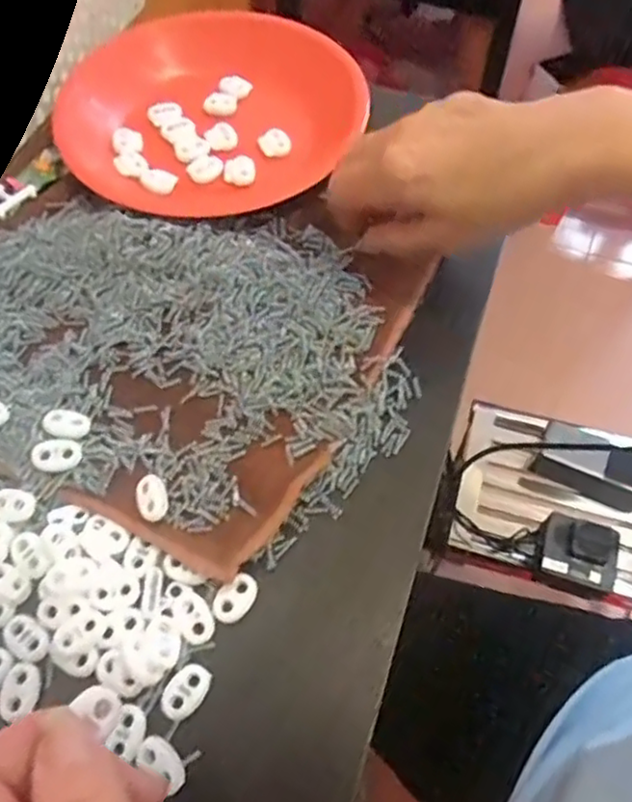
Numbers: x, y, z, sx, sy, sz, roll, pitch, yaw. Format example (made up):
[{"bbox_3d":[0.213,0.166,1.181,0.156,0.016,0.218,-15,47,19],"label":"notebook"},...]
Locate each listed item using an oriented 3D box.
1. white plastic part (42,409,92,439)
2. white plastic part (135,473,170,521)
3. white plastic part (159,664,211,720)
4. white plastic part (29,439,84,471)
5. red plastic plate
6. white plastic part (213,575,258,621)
[{"bbox_3d":[-0.125,0.012,0.327,0.022,0.008,0.016,18,62,10],"label":"white plastic part"},{"bbox_3d":[-0.077,0.045,0.307,0.015,0.005,0.023,-19,62,-10],"label":"white plastic part"},{"bbox_3d":[-0.054,0.120,0.271,0.015,0.004,0.022,34,66,18],"label":"white plastic part"},{"bbox_3d":[-0.125,0.027,0.316,0.023,0.008,0.015,-5,60,-3],"label":"white plastic part"},{"bbox_3d":[-0.064,-0.202,0.440,0.189,0.027,0.182,0,60,0],"label":"red plastic plate"},{"bbox_3d":[-0.035,0.088,0.290,0.022,0.004,0.015,-41,67,-20],"label":"white plastic part"}]

